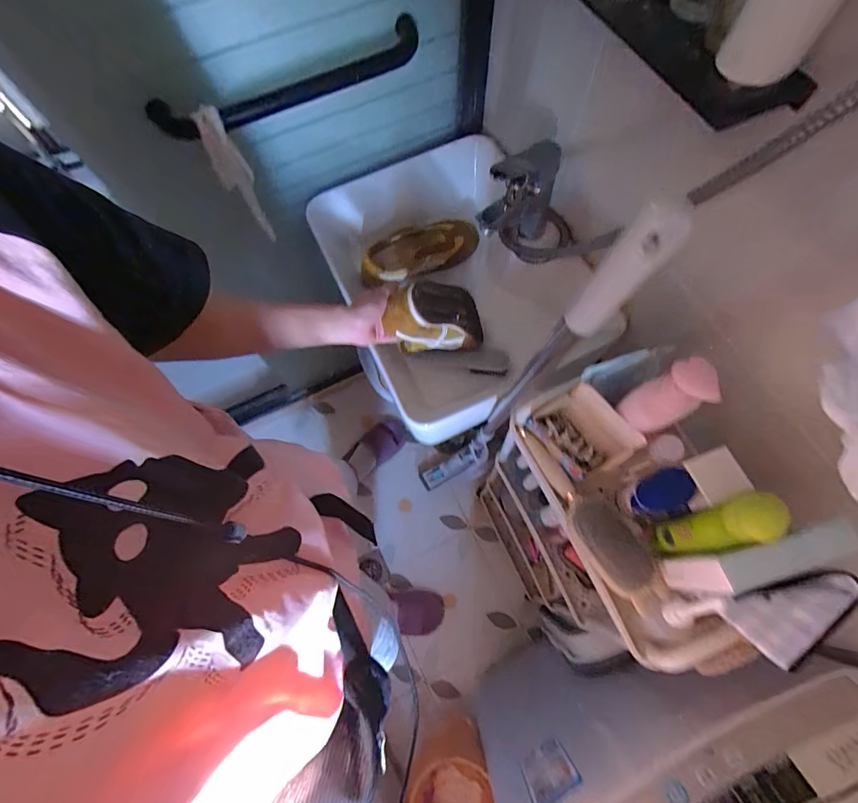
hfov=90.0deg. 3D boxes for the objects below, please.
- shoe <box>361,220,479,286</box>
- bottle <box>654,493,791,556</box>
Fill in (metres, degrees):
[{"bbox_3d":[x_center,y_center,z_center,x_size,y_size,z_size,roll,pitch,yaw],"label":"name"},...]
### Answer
[{"bbox_3d":[-0.018,-0.249,0.720,0.202,0.065,0.085,-21,69,-5],"label":"shoe"},{"bbox_3d":[0.270,0.120,0.413,0.053,0.163,0.042,-16,68,-3],"label":"bottle"}]

